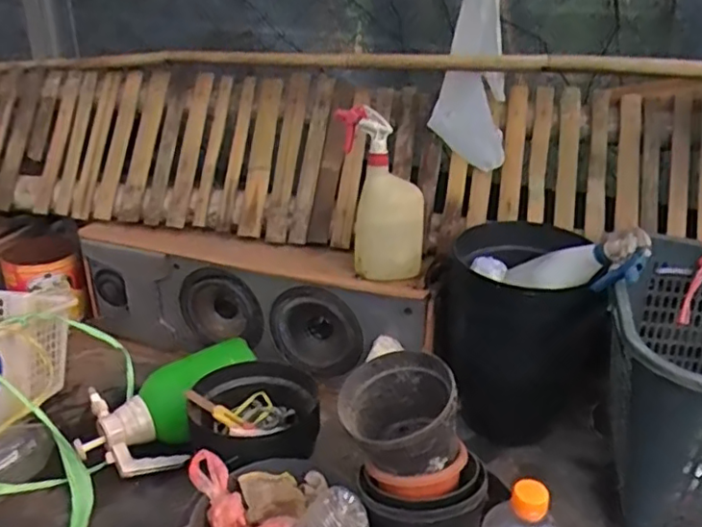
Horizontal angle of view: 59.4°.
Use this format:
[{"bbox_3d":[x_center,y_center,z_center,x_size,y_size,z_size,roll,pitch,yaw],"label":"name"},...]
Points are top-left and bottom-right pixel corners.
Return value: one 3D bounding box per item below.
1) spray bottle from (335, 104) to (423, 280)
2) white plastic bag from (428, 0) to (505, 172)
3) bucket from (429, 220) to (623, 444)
[{"bbox_3d":[0.046,-0.113,1.001,0.099,0.284,0.086,-16,7,-32],"label":"spray bottle"},{"bbox_3d":[0.219,-0.379,1.053,0.124,0.401,0.101,4,28,1],"label":"white plastic bag"},{"bbox_3d":[0.271,0.105,1.026,0.267,0.275,0.267,9,29,10],"label":"bucket"}]

